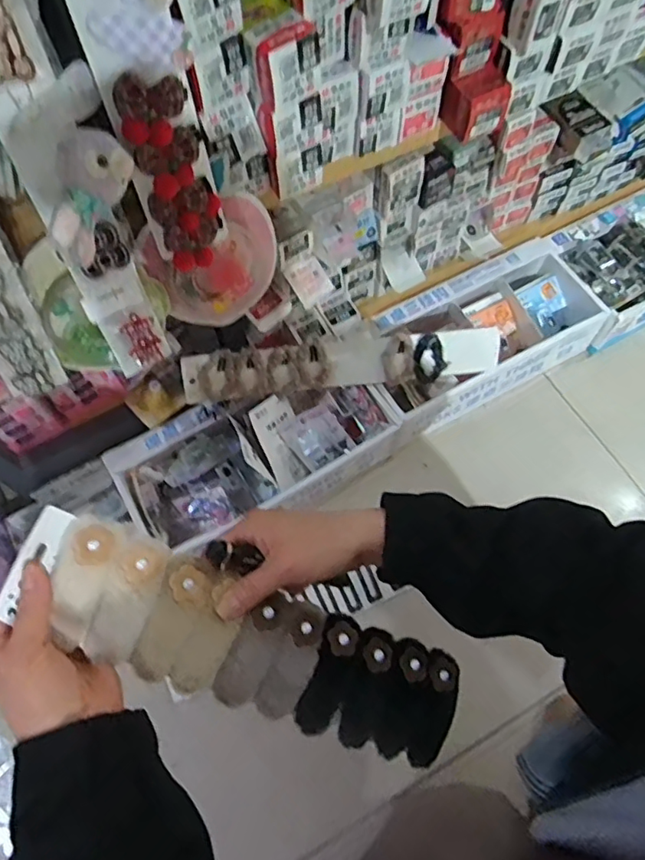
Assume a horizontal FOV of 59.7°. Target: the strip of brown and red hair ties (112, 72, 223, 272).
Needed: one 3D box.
[{"bbox_3d":[-0.111,-0.189,0.430,0.051,0.149,0.027,-20,65,-9],"label":"strip of brown and red hair ties"}]

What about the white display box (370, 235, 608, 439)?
[{"bbox_3d":[0.233,-0.144,0.872,0.371,0.107,0.174,-26,66,-11],"label":"white display box"}]

